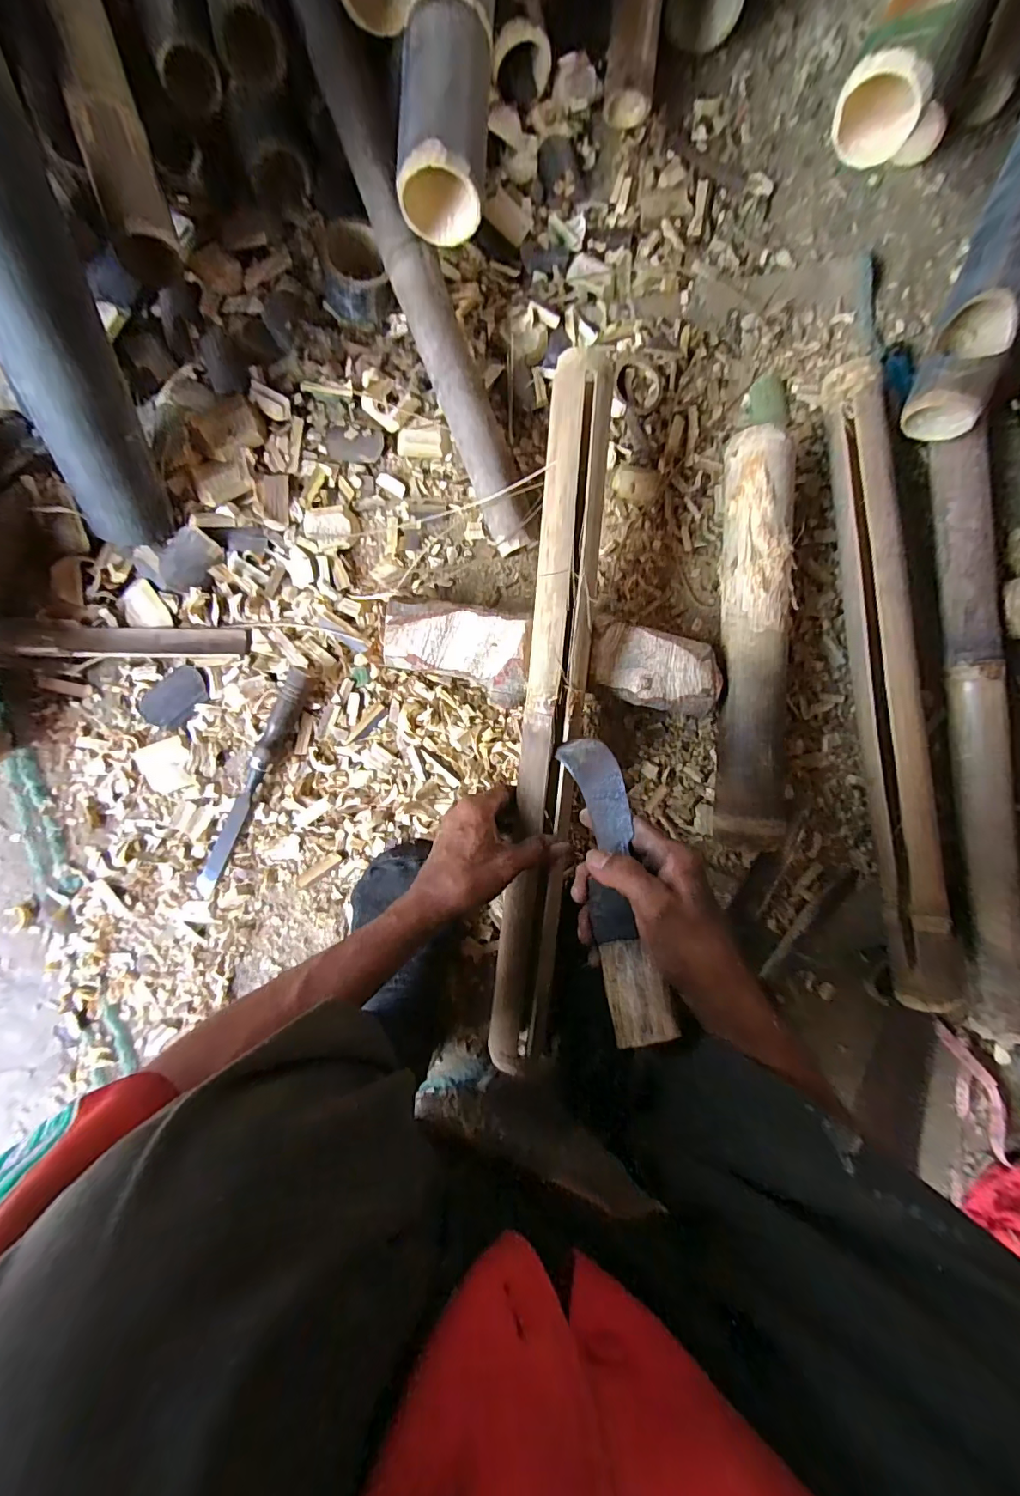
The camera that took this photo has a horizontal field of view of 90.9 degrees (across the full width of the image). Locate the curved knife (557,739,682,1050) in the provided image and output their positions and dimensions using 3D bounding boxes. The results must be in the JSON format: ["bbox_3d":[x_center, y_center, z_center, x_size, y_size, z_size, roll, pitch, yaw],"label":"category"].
[{"bbox_3d":[0.077,0.090,0.380,0.041,0.032,0.231,-3,58,-3],"label":"curved knife"}]

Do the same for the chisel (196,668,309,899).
[{"bbox_3d":[-0.263,0.037,0.510,0.021,0.023,0.249,25,89,-3],"label":"chisel"}]

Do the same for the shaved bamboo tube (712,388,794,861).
[{"bbox_3d":[0.248,-0.138,0.511,0.077,0.071,0.469,4,91,-3],"label":"shaved bamboo tube"}]

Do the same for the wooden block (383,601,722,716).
[{"bbox_3d":[0.042,-0.088,0.507,0.325,0.054,0.092,3,91,-3],"label":"wooden block"}]

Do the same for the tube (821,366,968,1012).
[{"bbox_3d":[0.389,-0.061,0.524,0.046,0.065,0.646,-8,91,-3],"label":"tube"}]

